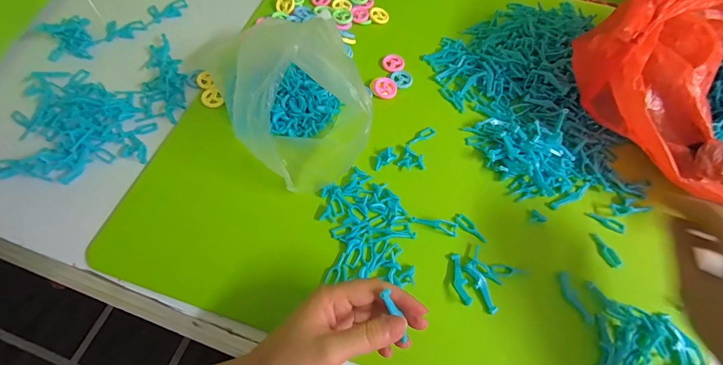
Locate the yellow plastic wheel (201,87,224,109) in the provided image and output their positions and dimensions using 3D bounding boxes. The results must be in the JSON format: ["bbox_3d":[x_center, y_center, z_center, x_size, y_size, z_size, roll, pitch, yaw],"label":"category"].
[{"bbox_3d":[-0.189,-0.107,0.453,0.024,0.007,0.026,1,62,-3],"label":"yellow plastic wheel"}]

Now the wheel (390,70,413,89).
[{"bbox_3d":[0.055,-0.141,0.481,0.028,0.004,0.031,-36,69,-20],"label":"wheel"}]

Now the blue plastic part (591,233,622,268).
[{"bbox_3d":[0.260,0.072,0.382,0.011,0.005,0.039,-21,65,-14],"label":"blue plastic part"}]

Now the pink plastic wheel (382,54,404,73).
[{"bbox_3d":[0.044,-0.164,0.492,0.027,0.005,0.028,1,62,-3],"label":"pink plastic wheel"}]

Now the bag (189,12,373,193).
[{"bbox_3d":[-0.057,-0.077,0.366,0.142,0.124,0.127,37,66,16],"label":"bag"}]

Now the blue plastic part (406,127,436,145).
[{"bbox_3d":[0.073,-0.056,0.440,0.042,0.004,0.013,-35,69,-20],"label":"blue plastic part"}]

